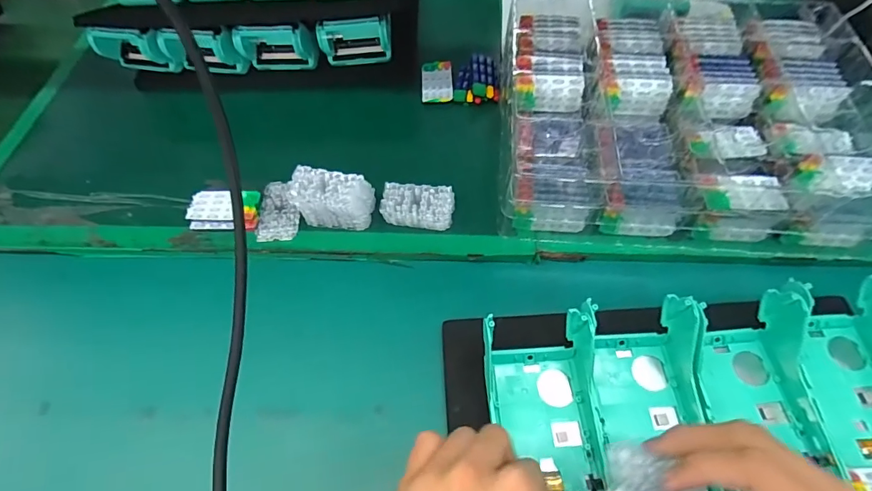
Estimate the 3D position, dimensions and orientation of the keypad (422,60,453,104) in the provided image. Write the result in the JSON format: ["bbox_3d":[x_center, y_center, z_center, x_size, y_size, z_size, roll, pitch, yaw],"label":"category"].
[{"bbox_3d":[0.001,-0.196,0.530,0.037,0.004,0.061,-5,63,6],"label":"keypad"}]

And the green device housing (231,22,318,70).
[{"bbox_3d":[-0.185,-0.231,0.521,0.083,0.063,0.038,-1,58,2],"label":"green device housing"}]

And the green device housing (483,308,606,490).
[{"bbox_3d":[0.085,0.134,0.316,0.087,0.041,0.174,-8,62,-3],"label":"green device housing"}]

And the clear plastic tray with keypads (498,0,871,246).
[{"bbox_3d":[0.232,-0.150,0.457,0.361,0.080,0.305,3,59,4],"label":"clear plastic tray with keypads"}]

